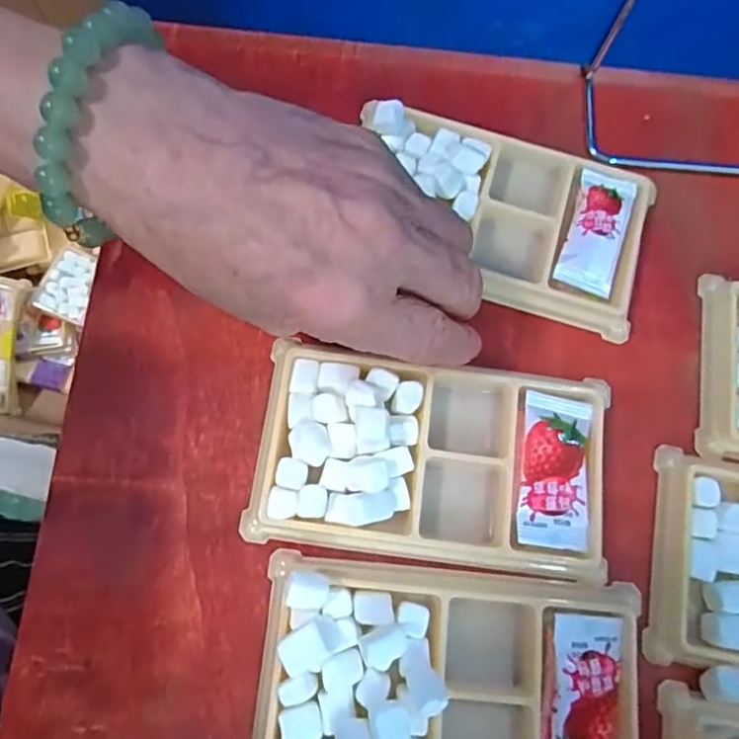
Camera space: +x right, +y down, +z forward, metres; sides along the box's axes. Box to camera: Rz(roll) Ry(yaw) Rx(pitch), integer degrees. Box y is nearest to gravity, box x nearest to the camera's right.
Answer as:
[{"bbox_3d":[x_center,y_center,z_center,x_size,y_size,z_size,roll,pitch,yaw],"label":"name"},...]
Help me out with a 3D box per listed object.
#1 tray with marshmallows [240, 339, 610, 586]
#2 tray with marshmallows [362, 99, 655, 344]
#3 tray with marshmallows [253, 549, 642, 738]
[{"bbox_3d":[0.023,0.034,0.225,0.130,0.018,0.076,8,74,0],"label":"tray with marshmallows"},{"bbox_3d":[0.056,-0.066,0.259,0.126,0.024,0.074,15,74,3],"label":"tray with marshmallows"},{"bbox_3d":[0.029,0.111,0.203,0.132,0.018,0.078,6,74,0],"label":"tray with marshmallows"}]

